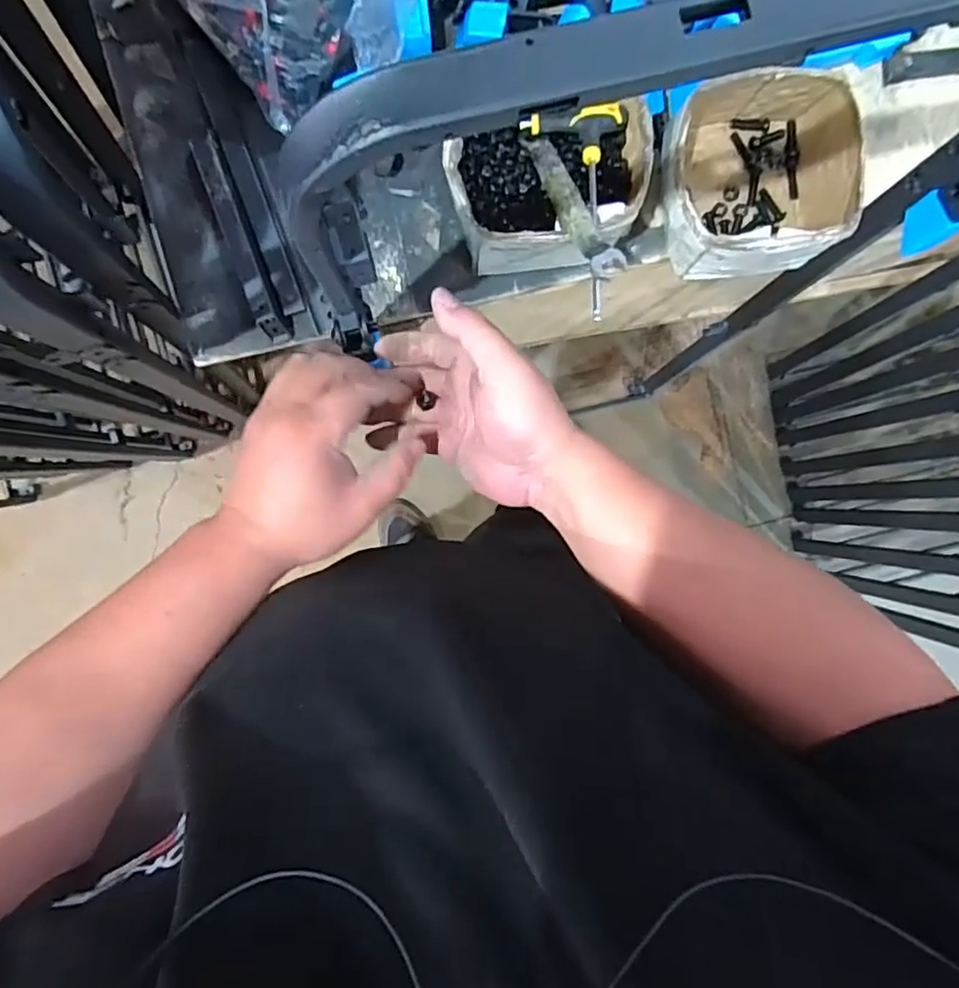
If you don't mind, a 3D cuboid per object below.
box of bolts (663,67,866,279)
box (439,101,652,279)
[{"bbox_3d":[0.236,-0.274,0.540,0.154,0.084,0.142,-9,96,-3],"label":"box of bolts"},{"bbox_3d":[0.056,-0.257,0.525,0.166,0.082,0.123,-3,96,-3],"label":"box"}]

